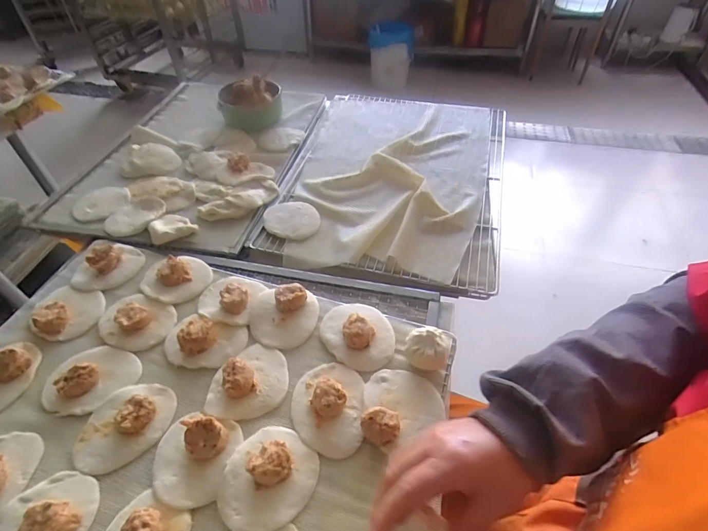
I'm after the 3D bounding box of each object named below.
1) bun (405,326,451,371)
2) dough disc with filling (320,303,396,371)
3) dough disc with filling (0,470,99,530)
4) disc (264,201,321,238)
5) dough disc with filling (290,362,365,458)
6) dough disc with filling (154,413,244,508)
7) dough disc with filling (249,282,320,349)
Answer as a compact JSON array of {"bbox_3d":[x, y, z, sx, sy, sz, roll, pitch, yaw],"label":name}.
[{"bbox_3d":[0.088,0.098,0.474,0.051,0.044,0.047,-1,47,1],"label":"bun"},{"bbox_3d":[0.006,0.081,0.506,0.087,0.030,0.103,-21,50,-18],"label":"dough disc with filling"},{"bbox_3d":[-0.296,0.239,0.369,0.091,0.020,0.085,-1,47,1],"label":"dough disc with filling"},{"bbox_3d":[-0.107,-0.081,0.681,0.095,0.008,0.095,-1,47,1],"label":"disc"},{"bbox_3d":[-0.030,0.150,0.440,0.079,0.025,0.104,1,47,2],"label":"dough disc with filling"},{"bbox_3d":[-0.170,0.191,0.404,0.081,0.028,0.087,10,48,11],"label":"dough disc with filling"},{"bbox_3d":[-0.095,0.064,0.527,0.089,0.030,0.087,-1,47,1],"label":"dough disc with filling"}]

